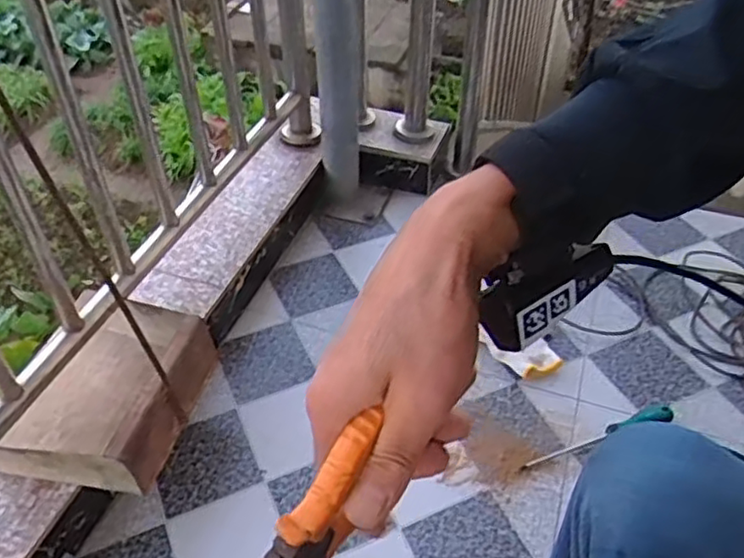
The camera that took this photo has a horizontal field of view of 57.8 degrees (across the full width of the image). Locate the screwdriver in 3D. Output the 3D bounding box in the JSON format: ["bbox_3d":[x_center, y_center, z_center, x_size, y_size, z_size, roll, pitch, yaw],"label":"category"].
[{"bbox_3d":[0.342,0.234,1.002,0.260,0.019,0.032,-17,49,-16],"label":"screwdriver"}]

